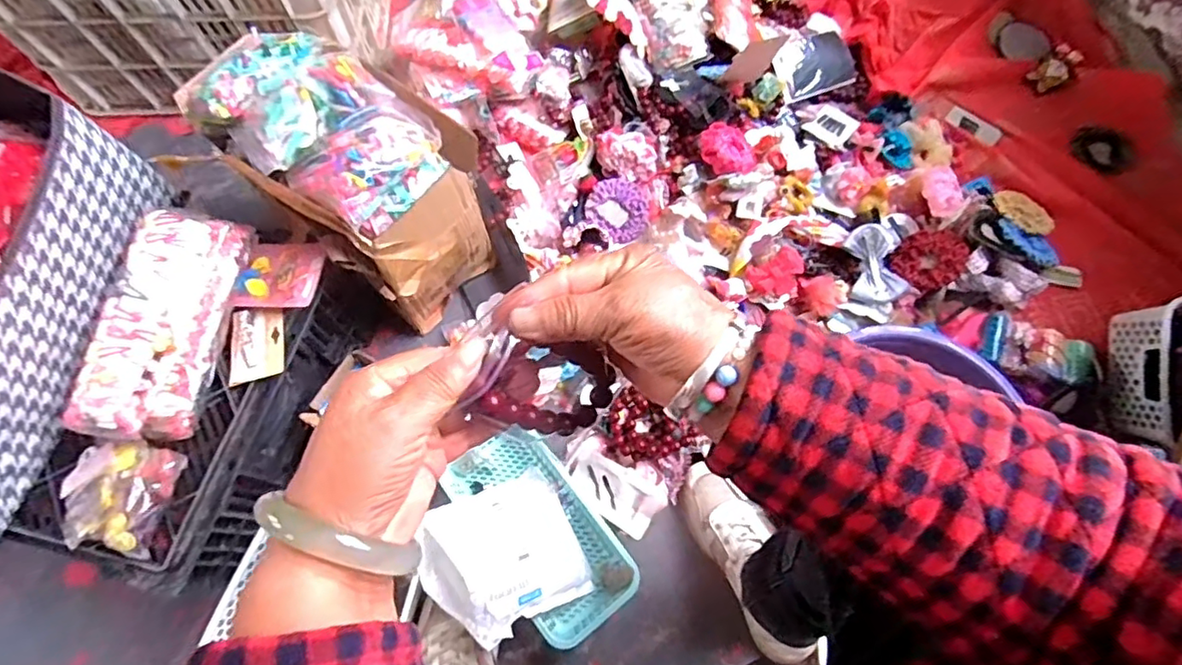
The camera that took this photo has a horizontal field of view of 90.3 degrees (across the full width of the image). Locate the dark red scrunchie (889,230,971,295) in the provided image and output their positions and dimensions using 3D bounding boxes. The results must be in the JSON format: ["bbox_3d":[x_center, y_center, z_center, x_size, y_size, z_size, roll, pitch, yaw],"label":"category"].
[{"bbox_3d":[0.490,-0.104,0.854,0.100,0.026,0.084,-34,62,2],"label":"dark red scrunchie"}]

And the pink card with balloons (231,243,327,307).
[{"bbox_3d":[-0.341,-0.066,0.647,0.090,0.020,0.077,4,69,1],"label":"pink card with balloons"}]

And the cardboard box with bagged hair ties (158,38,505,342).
[{"bbox_3d":[-0.270,-0.170,0.721,0.251,0.313,0.187,30,71,11],"label":"cardboard box with bagged hair ties"}]

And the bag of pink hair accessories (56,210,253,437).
[{"bbox_3d":[-0.431,-0.009,0.592,0.099,0.073,0.226,4,69,1],"label":"bag of pink hair accessories"}]

